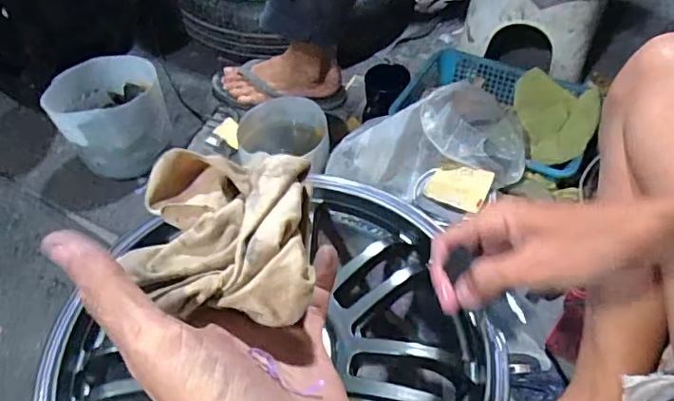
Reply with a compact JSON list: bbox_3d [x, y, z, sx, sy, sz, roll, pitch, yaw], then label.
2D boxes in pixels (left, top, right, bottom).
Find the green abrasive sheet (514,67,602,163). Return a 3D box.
[{"bbox_3d":[0.354,-0.143,0.852,0.129,0.048,0.187,-7,53,0],"label":"green abrasive sheet"}]

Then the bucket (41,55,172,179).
[{"bbox_3d":[-0.362,-0.132,0.880,0.169,0.153,0.130,-28,55,-19],"label":"bucket"}]

